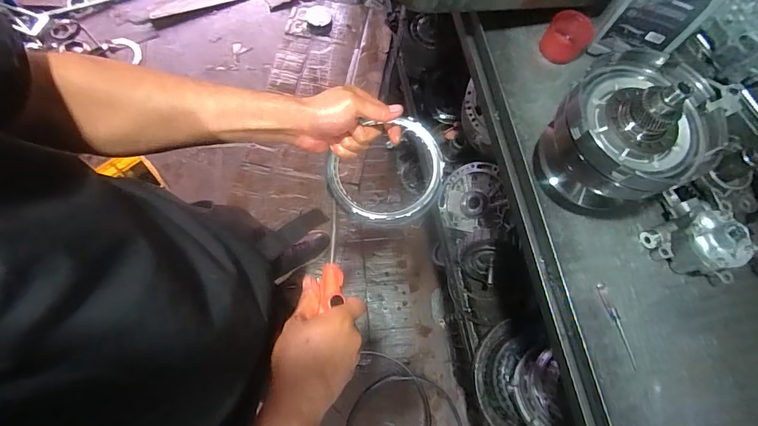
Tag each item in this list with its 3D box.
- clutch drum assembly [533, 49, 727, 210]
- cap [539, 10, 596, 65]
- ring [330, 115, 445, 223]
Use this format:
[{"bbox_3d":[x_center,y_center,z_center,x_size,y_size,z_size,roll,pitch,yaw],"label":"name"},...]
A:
[{"bbox_3d":[0.309,-0.094,0.520,0.155,0.191,0.162,1,73,-3],"label":"clutch drum assembly"},{"bbox_3d":[0.311,-0.291,0.666,0.069,0.032,0.083,31,73,9],"label":"cap"},{"bbox_3d":[0.008,-0.053,0.532,0.150,0.141,0.016,0,29,-5],"label":"ring"}]

